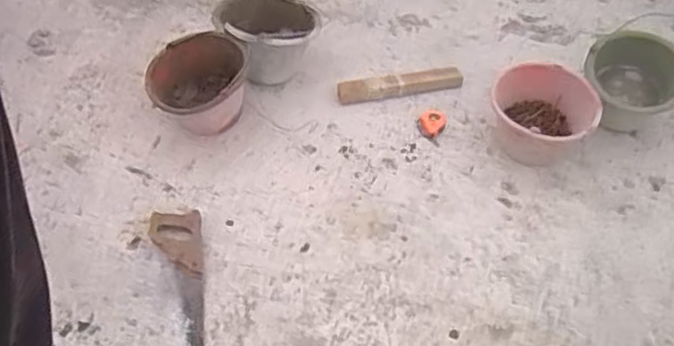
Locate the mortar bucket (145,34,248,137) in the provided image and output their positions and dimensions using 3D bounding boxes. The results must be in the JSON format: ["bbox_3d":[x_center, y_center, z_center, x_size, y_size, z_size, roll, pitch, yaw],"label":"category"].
[{"bbox_3d":[-0.337,-0.201,1.600,0.239,0.183,0.206,-2,54,-3],"label":"mortar bucket"}]

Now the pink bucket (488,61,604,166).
[{"bbox_3d":[0.506,-0.151,1.592,0.217,0.176,0.225,1,54,-1],"label":"pink bucket"}]

